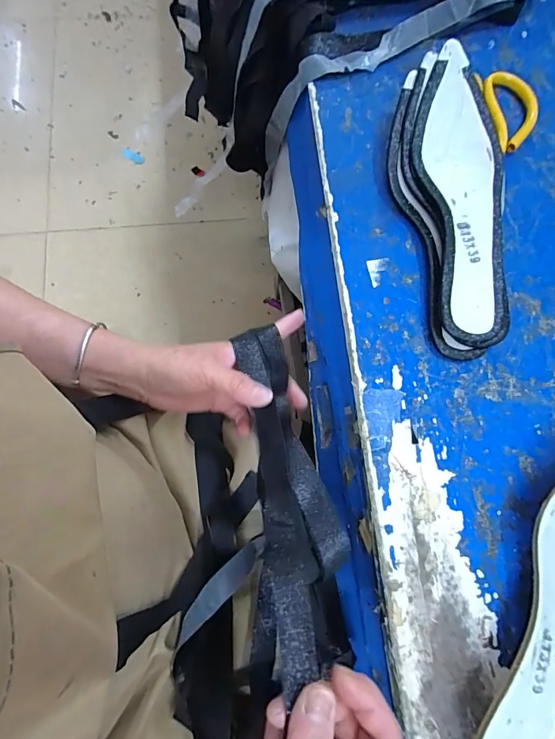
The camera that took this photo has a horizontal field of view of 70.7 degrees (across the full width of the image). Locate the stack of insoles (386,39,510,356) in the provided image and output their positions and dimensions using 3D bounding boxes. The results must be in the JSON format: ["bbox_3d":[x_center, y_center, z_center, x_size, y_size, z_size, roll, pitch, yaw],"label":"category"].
[{"bbox_3d":[0.157,-0.143,0.335,0.089,0.056,0.250,-9,76,-4],"label":"stack of insoles"}]

